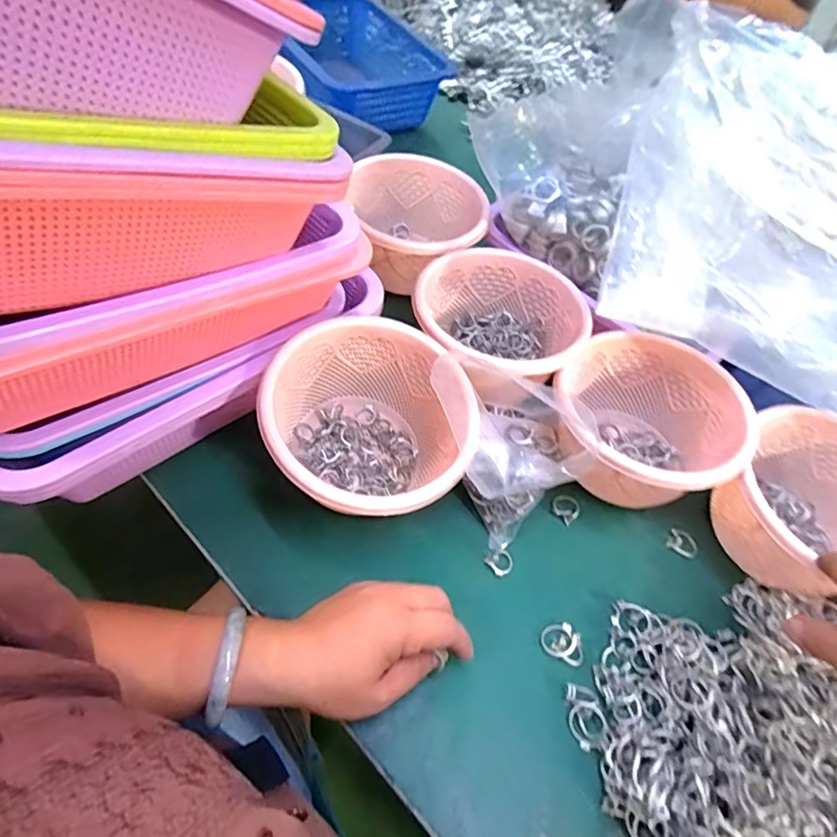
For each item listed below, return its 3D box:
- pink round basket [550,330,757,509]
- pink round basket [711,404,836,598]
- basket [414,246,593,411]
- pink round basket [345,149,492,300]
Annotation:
[{"bbox_3d":[0.186,0.005,0.443,0.140,0.092,0.141,5,56,-7],"label":"pink round basket"},{"bbox_3d":[0.309,0.069,0.423,0.128,0.076,0.134,5,56,-7],"label":"pink round basket"},{"bbox_3d":[0.070,-0.080,0.473,0.142,0.072,0.141,5,56,-7],"label":"basket"},{"bbox_3d":[-0.003,-0.196,0.548,0.141,0.071,0.152,-9,58,-15],"label":"pink round basket"}]

